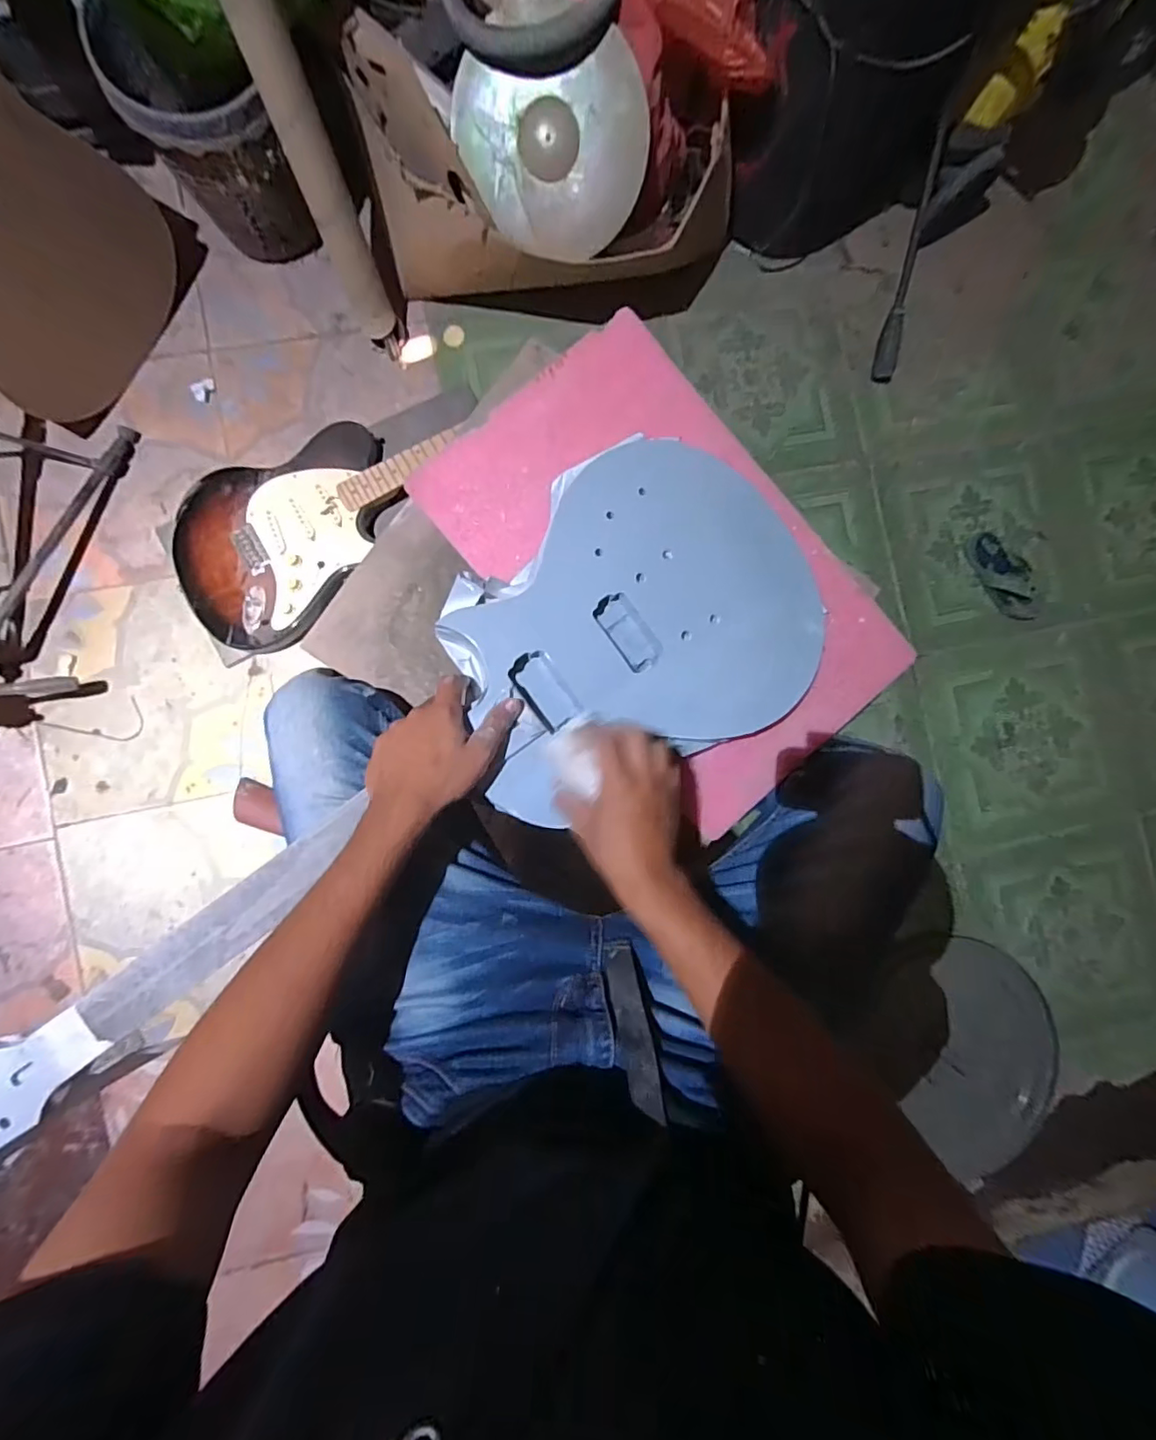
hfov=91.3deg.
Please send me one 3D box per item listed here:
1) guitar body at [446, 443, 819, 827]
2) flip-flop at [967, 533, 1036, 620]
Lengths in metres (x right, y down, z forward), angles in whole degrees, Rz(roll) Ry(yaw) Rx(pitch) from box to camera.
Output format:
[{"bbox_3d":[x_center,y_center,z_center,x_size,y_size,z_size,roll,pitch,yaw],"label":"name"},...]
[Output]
[{"bbox_3d":[0.059,-0.105,0.562,0.389,0.065,0.300,-30,90,-4],"label":"guitar body"},{"bbox_3d":[0.841,-0.283,1.120,0.079,0.033,0.194,-25,90,-4],"label":"flip-flop"}]

